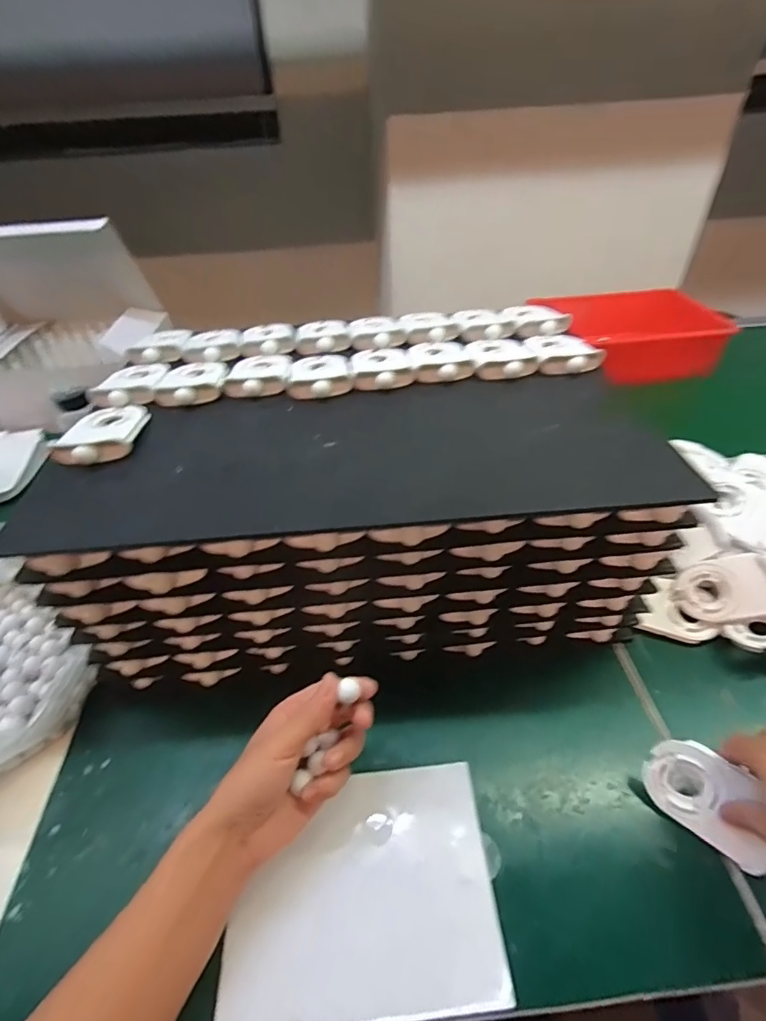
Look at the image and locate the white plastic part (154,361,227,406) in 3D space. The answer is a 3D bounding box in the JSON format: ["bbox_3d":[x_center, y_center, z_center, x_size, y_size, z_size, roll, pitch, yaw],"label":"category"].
[{"bbox_3d":[-0.183,-0.126,0.463,0.061,0.015,0.082,-8,42,-5],"label":"white plastic part"}]

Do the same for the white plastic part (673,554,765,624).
[{"bbox_3d":[0.322,0.075,0.449,0.082,0.012,0.058,-16,71,22],"label":"white plastic part"}]

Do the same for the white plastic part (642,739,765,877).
[{"bbox_3d":[0.231,0.202,0.336,0.083,0.057,0.010,31,13,32],"label":"white plastic part"}]

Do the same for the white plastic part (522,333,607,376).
[{"bbox_3d":[0.180,-0.163,0.481,0.062,0.017,0.086,-2,42,2],"label":"white plastic part"}]

